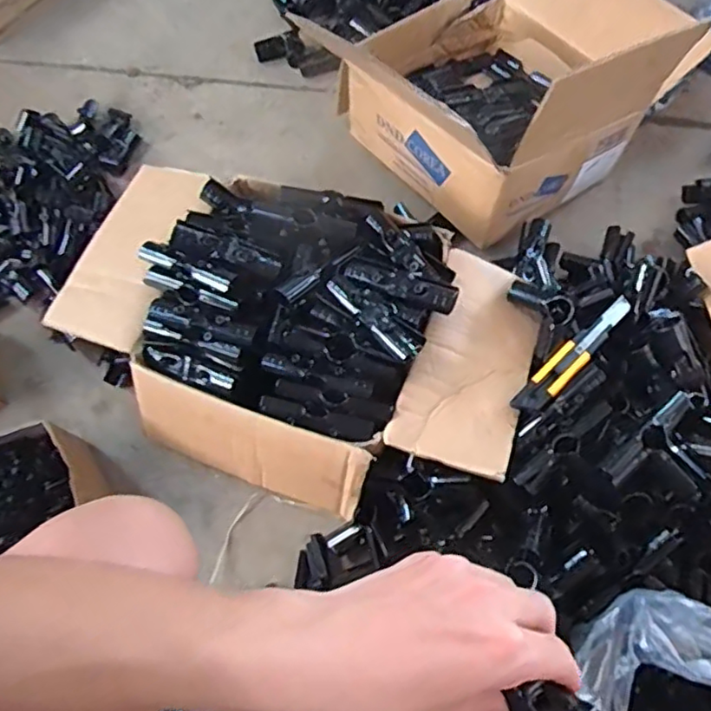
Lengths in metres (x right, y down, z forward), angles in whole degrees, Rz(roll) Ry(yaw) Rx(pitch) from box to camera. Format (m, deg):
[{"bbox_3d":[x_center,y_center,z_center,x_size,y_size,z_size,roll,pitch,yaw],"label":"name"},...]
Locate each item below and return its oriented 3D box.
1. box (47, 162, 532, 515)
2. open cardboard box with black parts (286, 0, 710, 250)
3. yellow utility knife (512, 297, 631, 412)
[{"bbox_3d":[-0.077,-0.029,0.756,0.546,0.169,0.336,20,69,11],"label":"box"},{"bbox_3d":[0.222,-0.404,0.864,0.456,0.253,0.350,-31,69,-10],"label":"open cardboard box with black parts"},{"bbox_3d":[0.253,-0.001,0.708,0.191,0.015,0.032,-40,71,-14],"label":"yellow utility knife"}]

